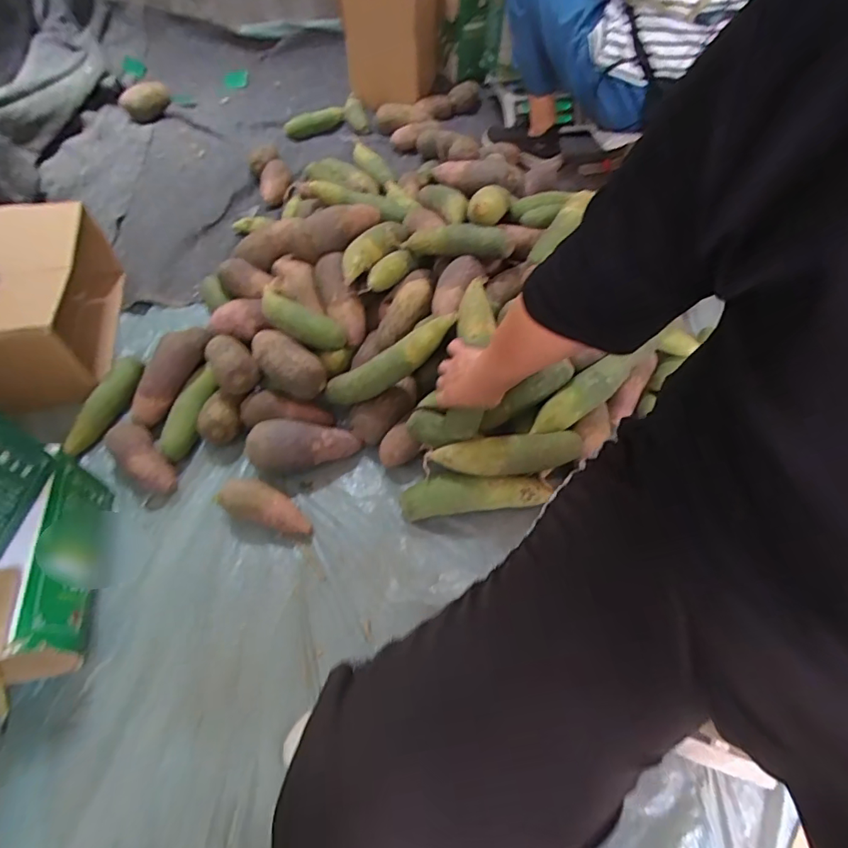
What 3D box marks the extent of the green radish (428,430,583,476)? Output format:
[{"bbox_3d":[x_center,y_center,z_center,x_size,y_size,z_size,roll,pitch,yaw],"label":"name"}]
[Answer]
[{"bbox_3d":[0.122,0.048,0.697,0.210,0.057,0.053,-8,56,-6],"label":"green radish"}]

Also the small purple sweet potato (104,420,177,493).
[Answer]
[{"bbox_3d":[-0.440,0.053,0.749,0.061,0.048,0.139,-36,63,-23],"label":"small purple sweet potato"}]

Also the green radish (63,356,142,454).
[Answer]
[{"bbox_3d":[-0.530,-0.032,0.805,0.040,0.040,0.181,20,72,13],"label":"green radish"}]

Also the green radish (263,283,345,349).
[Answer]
[{"bbox_3d":[-0.213,-0.170,0.807,0.168,0.047,0.071,24,59,16],"label":"green radish"}]

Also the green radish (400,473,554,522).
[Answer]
[{"bbox_3d":[0.077,0.106,0.717,0.216,0.066,0.048,-5,56,-4],"label":"green radish"}]

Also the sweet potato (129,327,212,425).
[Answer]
[{"bbox_3d":[-0.430,-0.086,0.810,0.051,0.061,0.201,20,73,13],"label":"sweet potato"}]

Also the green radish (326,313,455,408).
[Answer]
[{"bbox_3d":[-0.052,-0.093,0.743,0.233,0.044,0.048,-31,56,14],"label":"green radish"}]

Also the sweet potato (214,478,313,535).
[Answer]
[{"bbox_3d":[-0.231,0.121,0.706,0.145,0.047,0.050,22,57,0],"label":"sweet potato"}]

